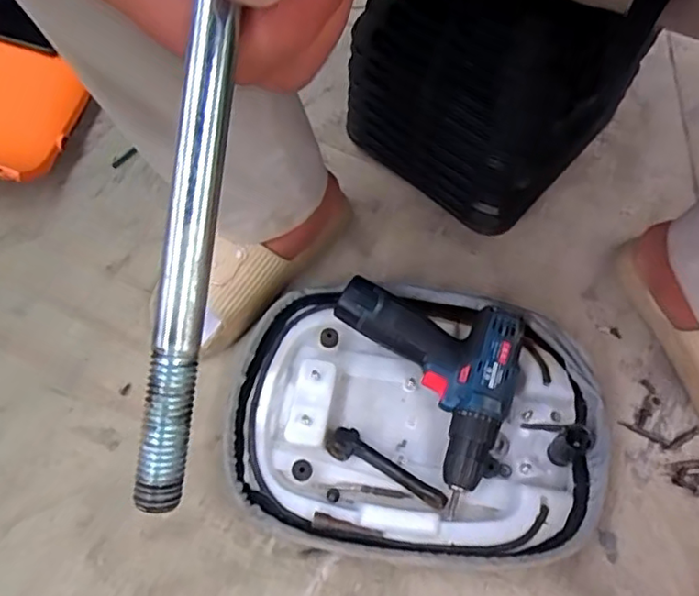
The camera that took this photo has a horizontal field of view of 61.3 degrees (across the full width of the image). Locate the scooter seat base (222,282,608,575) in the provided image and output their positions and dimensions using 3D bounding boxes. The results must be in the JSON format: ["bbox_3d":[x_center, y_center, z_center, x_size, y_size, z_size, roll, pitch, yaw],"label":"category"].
[{"bbox_3d":[0.061,0.118,0.585,0.345,0.058,0.264,6,61,4],"label":"scooter seat base"}]

